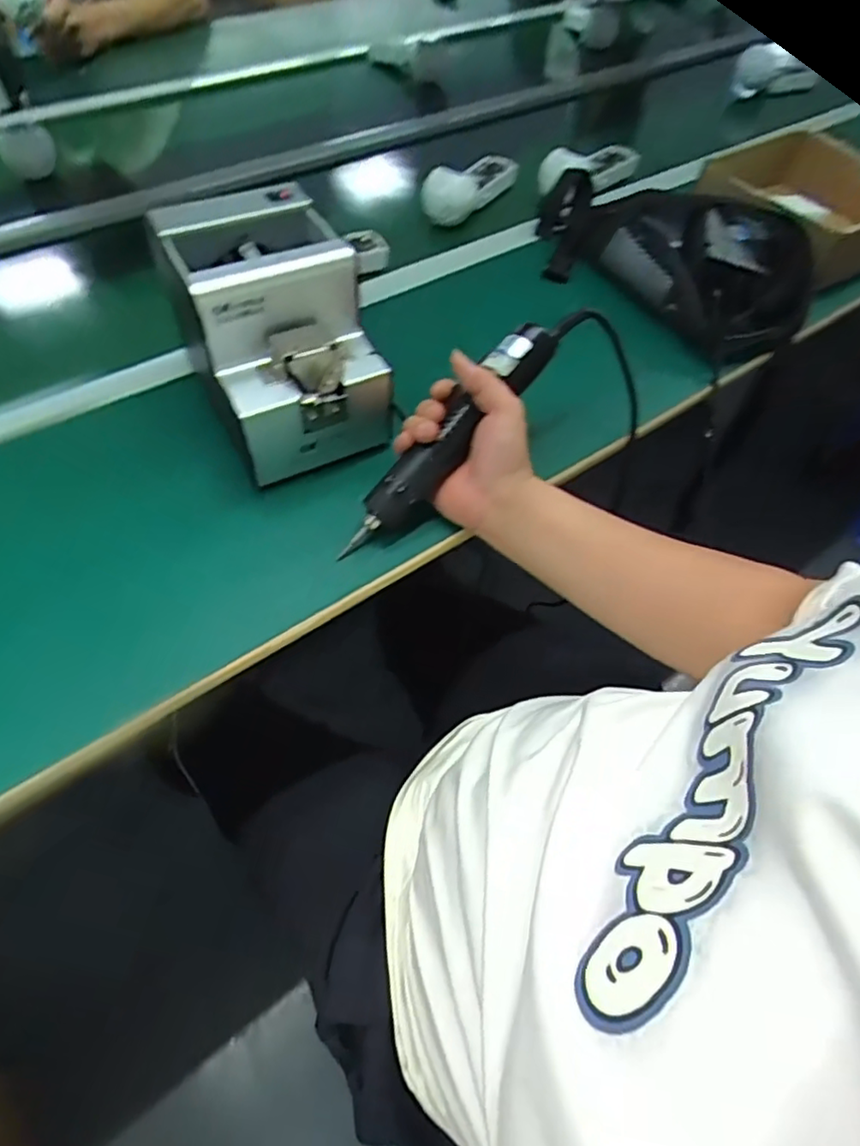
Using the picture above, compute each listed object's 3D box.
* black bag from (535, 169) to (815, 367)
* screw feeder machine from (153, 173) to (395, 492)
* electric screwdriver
[{"bbox_3d":[0.250,-0.350,0.686,0.191,0.077,0.314,-38,64,-25],"label":"black bag"},{"bbox_3d":[-0.120,-0.191,0.517,0.133,0.153,0.170,-20,58,-16],"label":"screw feeder machine"},{"bbox_3d":[0.013,-0.102,0.490,0.028,0.039,0.226,40,87,23],"label":"electric screwdriver"}]

